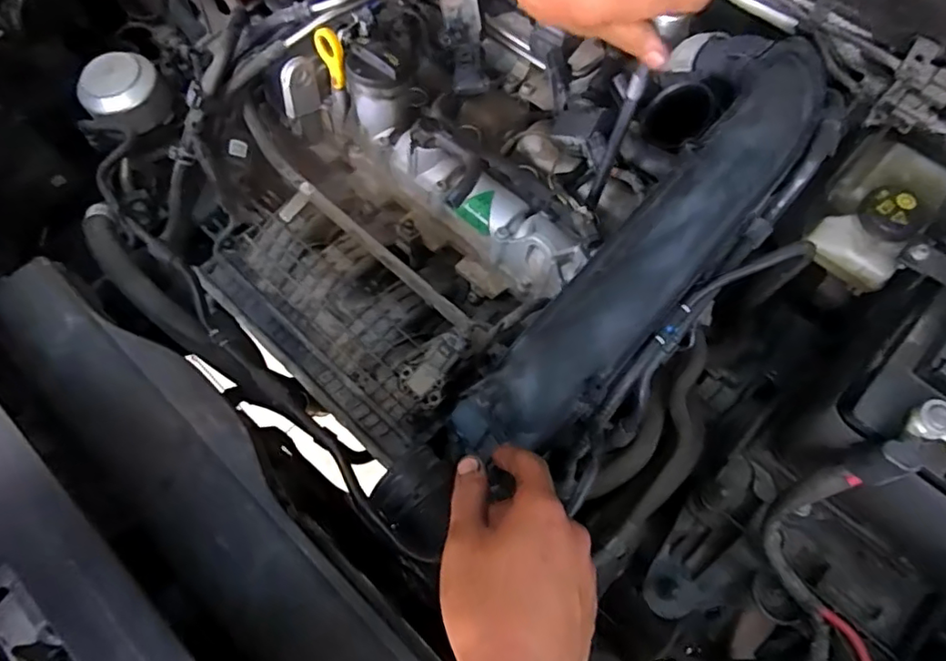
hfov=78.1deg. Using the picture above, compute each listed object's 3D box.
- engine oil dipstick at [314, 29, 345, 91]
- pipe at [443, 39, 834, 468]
[{"bbox_3d":[-0.142,-0.271,0.584,0.025,0.056,0.010,-13,37,-3],"label":"engine oil dipstick"},{"bbox_3d":[0.140,-0.078,0.484,0.129,0.075,0.438,34,80,15],"label":"pipe"}]

